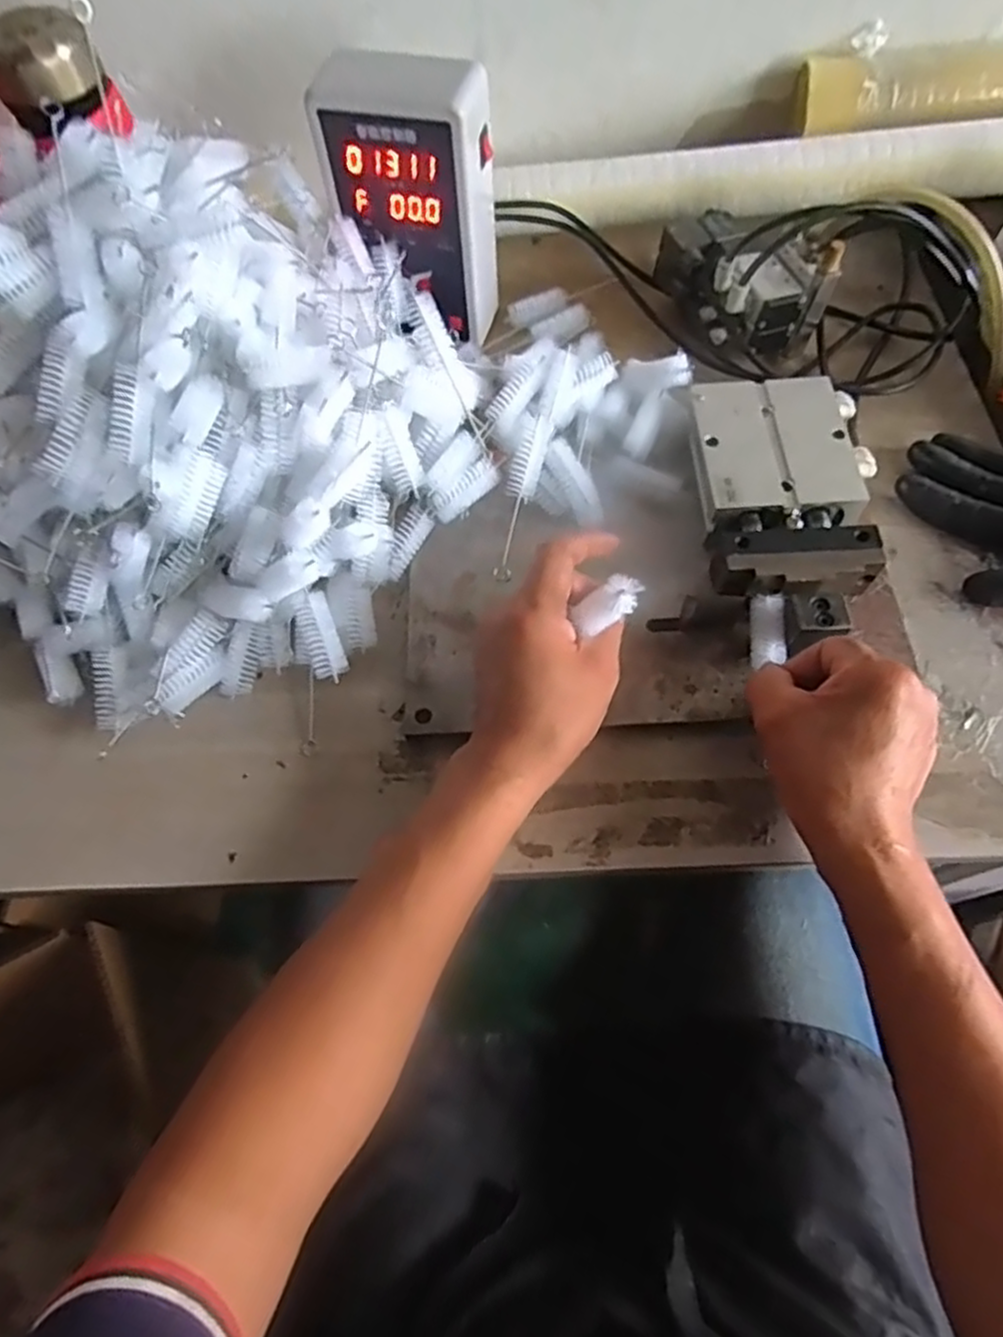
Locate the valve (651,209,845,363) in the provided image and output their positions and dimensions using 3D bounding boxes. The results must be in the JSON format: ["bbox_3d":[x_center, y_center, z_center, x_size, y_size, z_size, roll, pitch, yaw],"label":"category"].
[{"bbox_3d":[0.184,-0.302,0.549,0.076,0.087,0.119,-28,66,-10],"label":"valve"}]

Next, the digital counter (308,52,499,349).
[{"bbox_3d":[-0.062,-0.332,0.511,0.107,0.168,0.067,13,65,9],"label":"digital counter"}]

